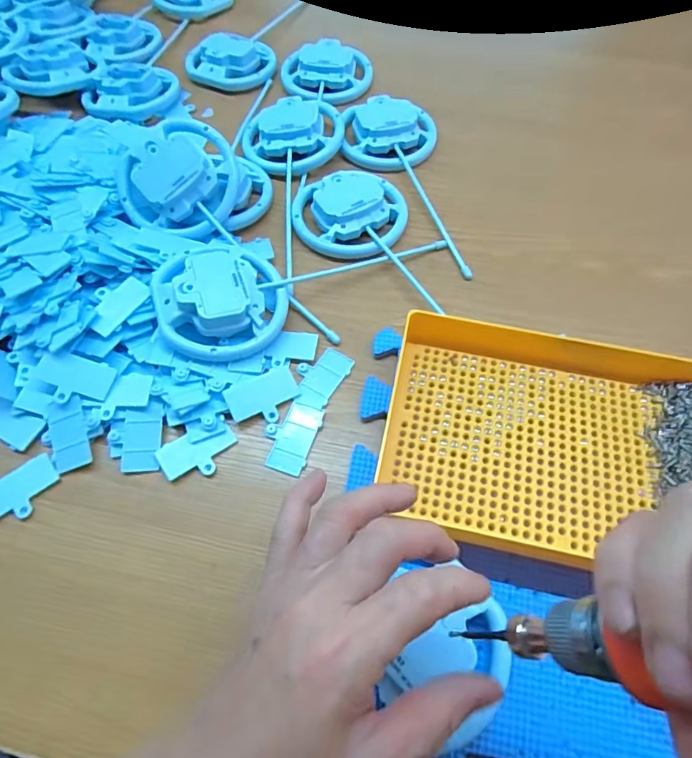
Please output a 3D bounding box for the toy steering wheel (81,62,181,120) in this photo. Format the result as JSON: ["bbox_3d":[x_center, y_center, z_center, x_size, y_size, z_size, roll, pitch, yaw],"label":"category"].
[{"bbox_3d":[-0.239,-0.320,0.535,0.090,0.028,0.084,9,61,5],"label":"toy steering wheel"}]

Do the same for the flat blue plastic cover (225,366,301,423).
[{"bbox_3d":[-0.060,0.014,0.354,0.052,0.004,0.034,-22,69,-22],"label":"flat blue plastic cover"}]

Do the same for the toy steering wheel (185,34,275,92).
[{"bbox_3d":[-0.134,-0.365,0.563,0.098,0.033,0.077,-2,61,-1],"label":"toy steering wheel"}]

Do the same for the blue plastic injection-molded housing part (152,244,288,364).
[{"bbox_3d":[-0.097,-0.064,0.376,0.093,0.041,0.104,-17,60,-9],"label":"blue plastic injection-molded housing part"}]

